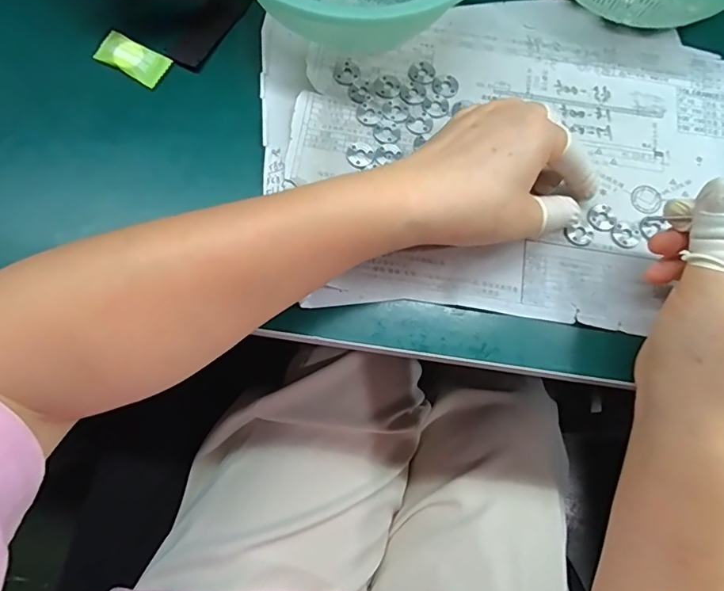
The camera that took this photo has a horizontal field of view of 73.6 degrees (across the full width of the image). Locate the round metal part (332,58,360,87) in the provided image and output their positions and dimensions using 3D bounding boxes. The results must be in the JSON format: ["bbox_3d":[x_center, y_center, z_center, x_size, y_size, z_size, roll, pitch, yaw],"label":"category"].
[{"bbox_3d":[-0.010,-0.149,0.320,0.017,0.004,0.020,4,74,-1],"label":"round metal part"}]

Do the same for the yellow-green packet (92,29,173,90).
[{"bbox_3d":[-0.150,-0.154,0.316,0.047,0.005,0.025,30,75,6],"label":"yellow-green packet"}]

